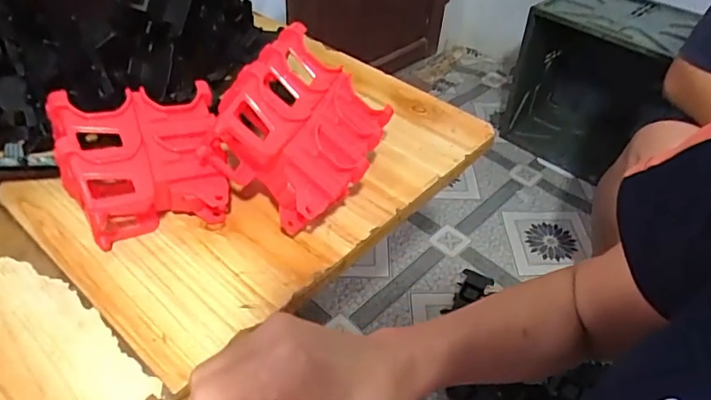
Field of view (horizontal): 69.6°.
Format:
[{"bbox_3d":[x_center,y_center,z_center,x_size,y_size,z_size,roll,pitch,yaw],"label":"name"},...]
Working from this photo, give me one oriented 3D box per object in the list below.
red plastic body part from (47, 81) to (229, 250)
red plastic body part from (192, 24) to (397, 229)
[{"bbox_3d":[-0.201,-0.033,0.507,0.150,0.103,0.120,-17,45,-24],"label":"red plastic body part"},{"bbox_3d":[-0.061,-0.075,0.532,0.149,0.079,0.183,41,46,-16],"label":"red plastic body part"}]

